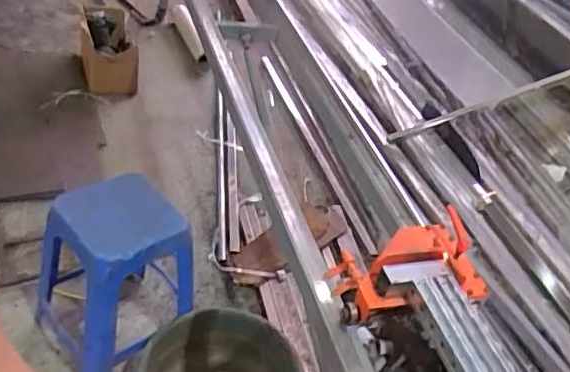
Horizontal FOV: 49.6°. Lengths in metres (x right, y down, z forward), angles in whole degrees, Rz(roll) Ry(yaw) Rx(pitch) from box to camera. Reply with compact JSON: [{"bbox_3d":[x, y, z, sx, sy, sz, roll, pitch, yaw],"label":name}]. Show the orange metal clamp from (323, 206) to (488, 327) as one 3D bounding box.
[{"bbox_3d":[0.222,0.136,1.104,0.267,0.082,0.175,-2,40,-20],"label":"orange metal clamp"}]

